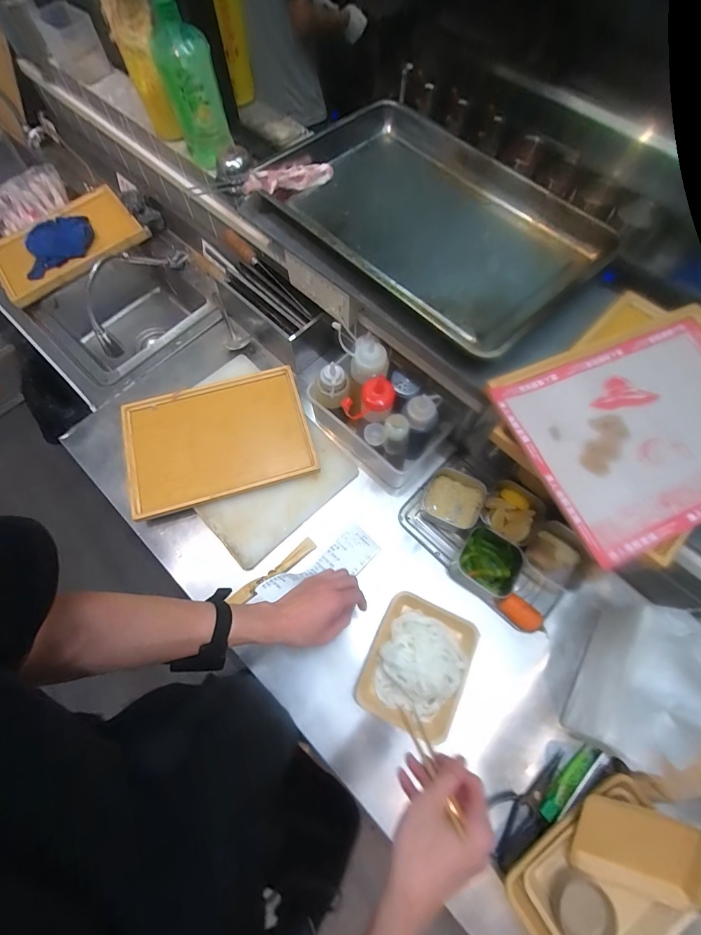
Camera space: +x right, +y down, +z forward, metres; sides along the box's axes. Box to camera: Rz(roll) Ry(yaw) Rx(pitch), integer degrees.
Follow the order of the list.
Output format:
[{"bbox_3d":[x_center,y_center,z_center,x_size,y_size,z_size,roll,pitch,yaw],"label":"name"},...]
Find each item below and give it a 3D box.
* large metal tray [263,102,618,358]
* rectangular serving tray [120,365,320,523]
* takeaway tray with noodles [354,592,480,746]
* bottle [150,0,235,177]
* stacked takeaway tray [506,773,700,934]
[{"bbox_3d":[0.153,-0.470,0.729,0.386,0.062,0.593,-41,74,-15],"label":"large metal tray"},{"bbox_3d":[-0.289,-0.061,0.845,0.385,0.032,0.274,-16,67,-8],"label":"rectangular serving tray"},{"bbox_3d":[0.120,0.340,0.675,0.164,0.066,0.207,24,70,9],"label":"takeaway tray with noodles"},{"bbox_3d":[-0.311,-0.748,0.753,0.100,0.273,0.118,-17,69,-7],"label":"bottle"},{"bbox_3d":[0.372,0.588,0.553,0.266,0.084,0.182,-30,71,-12],"label":"stacked takeaway tray"}]

